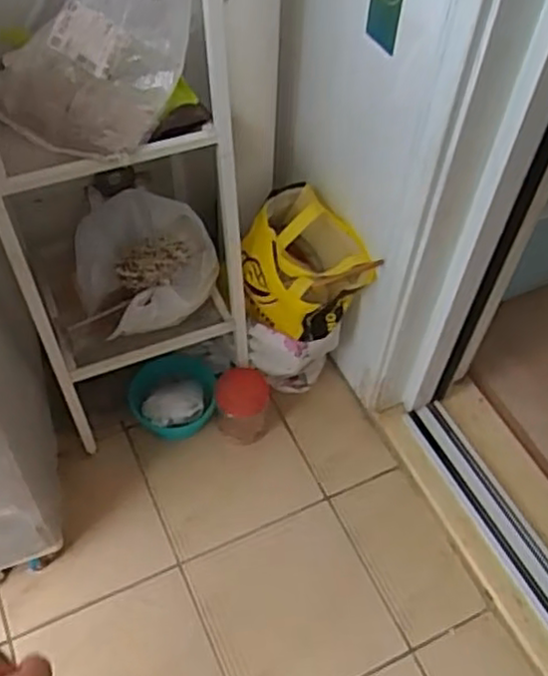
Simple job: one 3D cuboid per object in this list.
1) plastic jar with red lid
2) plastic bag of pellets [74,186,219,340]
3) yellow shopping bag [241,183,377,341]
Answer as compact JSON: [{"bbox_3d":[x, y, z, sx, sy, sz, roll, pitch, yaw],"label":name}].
[{"bbox_3d":[-0.059,0.133,1.346,0.100,0.144,0.082,-5,54,-6],"label":"plastic jar with red lid"},{"bbox_3d":[-0.229,-0.143,1.251,0.247,0.153,0.207,-9,54,-9],"label":"plastic bag of pellets"},{"bbox_3d":[0.059,-0.129,1.253,0.227,0.187,0.211,-1,53,-3],"label":"yellow shopping bag"}]

